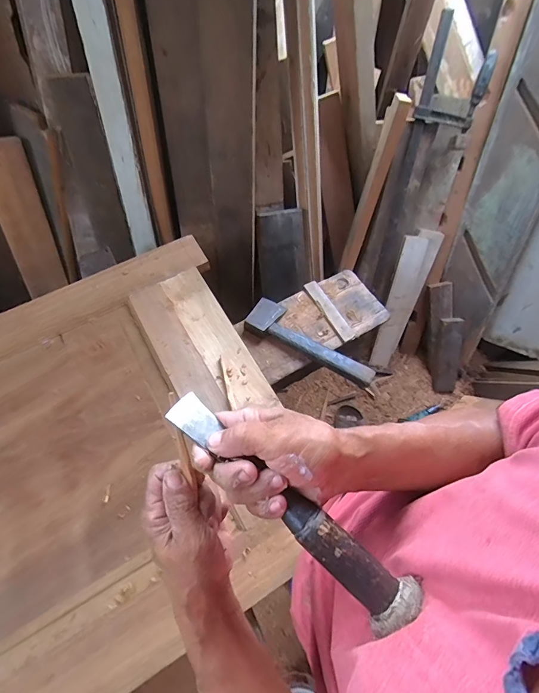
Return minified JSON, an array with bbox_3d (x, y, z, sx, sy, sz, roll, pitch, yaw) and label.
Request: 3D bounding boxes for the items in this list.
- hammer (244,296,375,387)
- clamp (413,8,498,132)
[{"bbox_3d":[0.102,-0.019,0.906,0.334,0.031,0.111,27,67,12],"label":"hammer"},{"bbox_3d":[0.470,-0.678,0.936,0.182,0.224,0.065,-3,48,-11],"label":"clamp"}]

